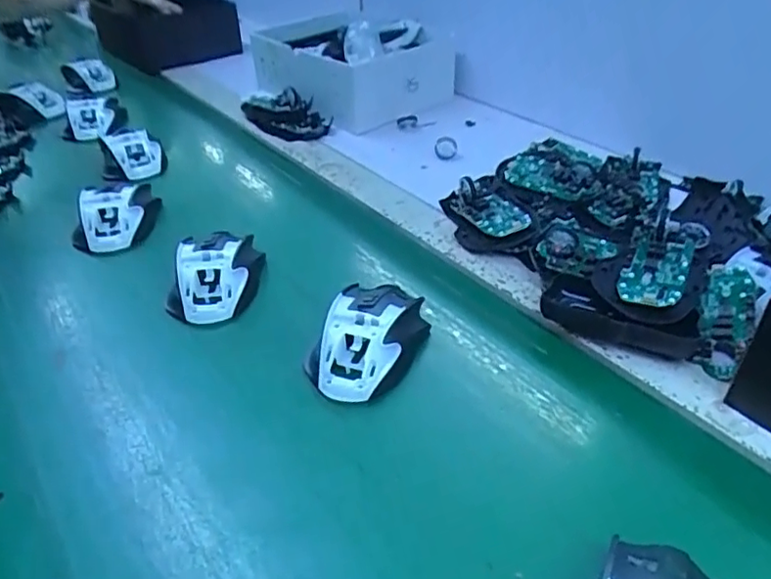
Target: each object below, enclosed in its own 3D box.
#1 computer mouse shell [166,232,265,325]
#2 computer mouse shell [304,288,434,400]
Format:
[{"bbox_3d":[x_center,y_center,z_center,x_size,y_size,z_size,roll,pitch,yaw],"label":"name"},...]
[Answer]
[{"bbox_3d":[-0.144,-0.013,0.500,0.065,0.040,0.085,2,39,8],"label":"computer mouse shell"},{"bbox_3d":[-0.010,0.032,0.437,0.067,0.034,0.109,21,45,29],"label":"computer mouse shell"}]

